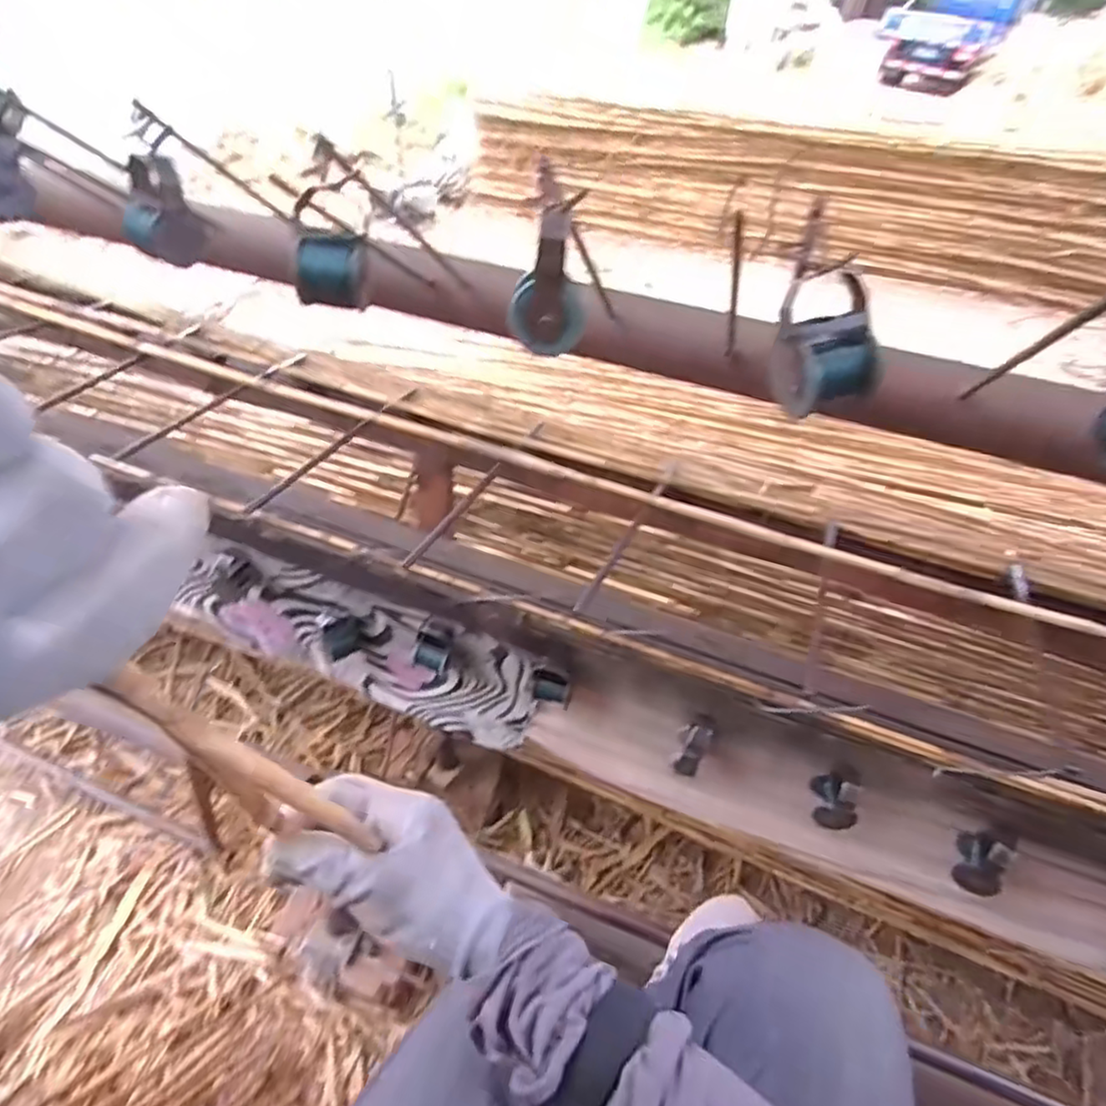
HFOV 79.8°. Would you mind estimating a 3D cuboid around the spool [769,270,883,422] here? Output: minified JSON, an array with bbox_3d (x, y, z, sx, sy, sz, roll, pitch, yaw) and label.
[{"bbox_3d":[0.155,-0.121,0.379,0.055,0.060,0.048,-16,46,-21],"label":"spool"}]

